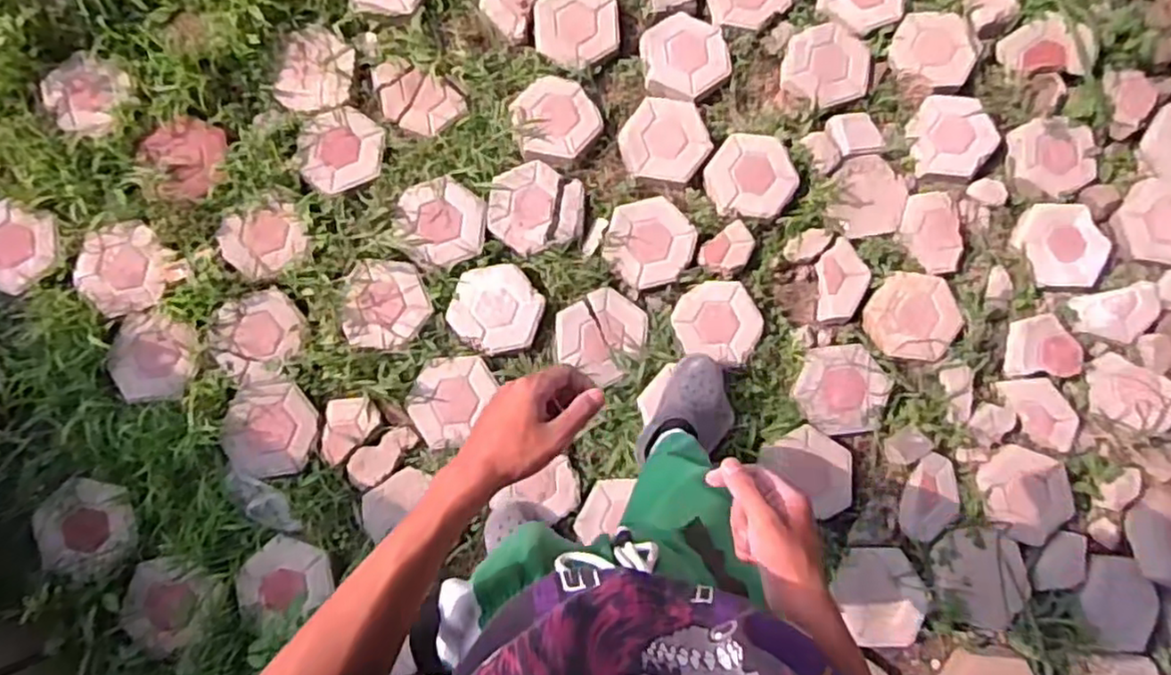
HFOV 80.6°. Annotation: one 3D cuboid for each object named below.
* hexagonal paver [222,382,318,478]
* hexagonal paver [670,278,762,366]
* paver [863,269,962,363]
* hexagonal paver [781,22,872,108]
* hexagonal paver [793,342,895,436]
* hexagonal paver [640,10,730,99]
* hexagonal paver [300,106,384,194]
[{"bbox_3d":[-0.685,0.202,1.503,0.180,0.031,0.193,-9,85,-3],"label":"hexagonal paver"},{"bbox_3d":[0.309,-0.040,1.622,0.195,0.032,0.187,14,84,-1],"label":"hexagonal paver"},{"bbox_3d":[0.772,-0.052,1.628,0.214,0.054,0.207,9,84,-1],"label":"paver"},{"bbox_3d":[0.591,-0.664,1.688,0.208,0.057,0.214,-40,87,-5],"label":"hexagonal paver"},{"bbox_3d":[0.600,0.120,1.608,0.201,0.034,0.205,23,84,0],"label":"hexagonal paver"},{"bbox_3d":[0.242,-0.674,1.667,0.204,0.054,0.215,-7,85,-3],"label":"hexagonal paver"},{"bbox_3d":[-0.561,-0.433,1.585,0.183,0.033,0.209,6,84,-2],"label":"hexagonal paver"}]

